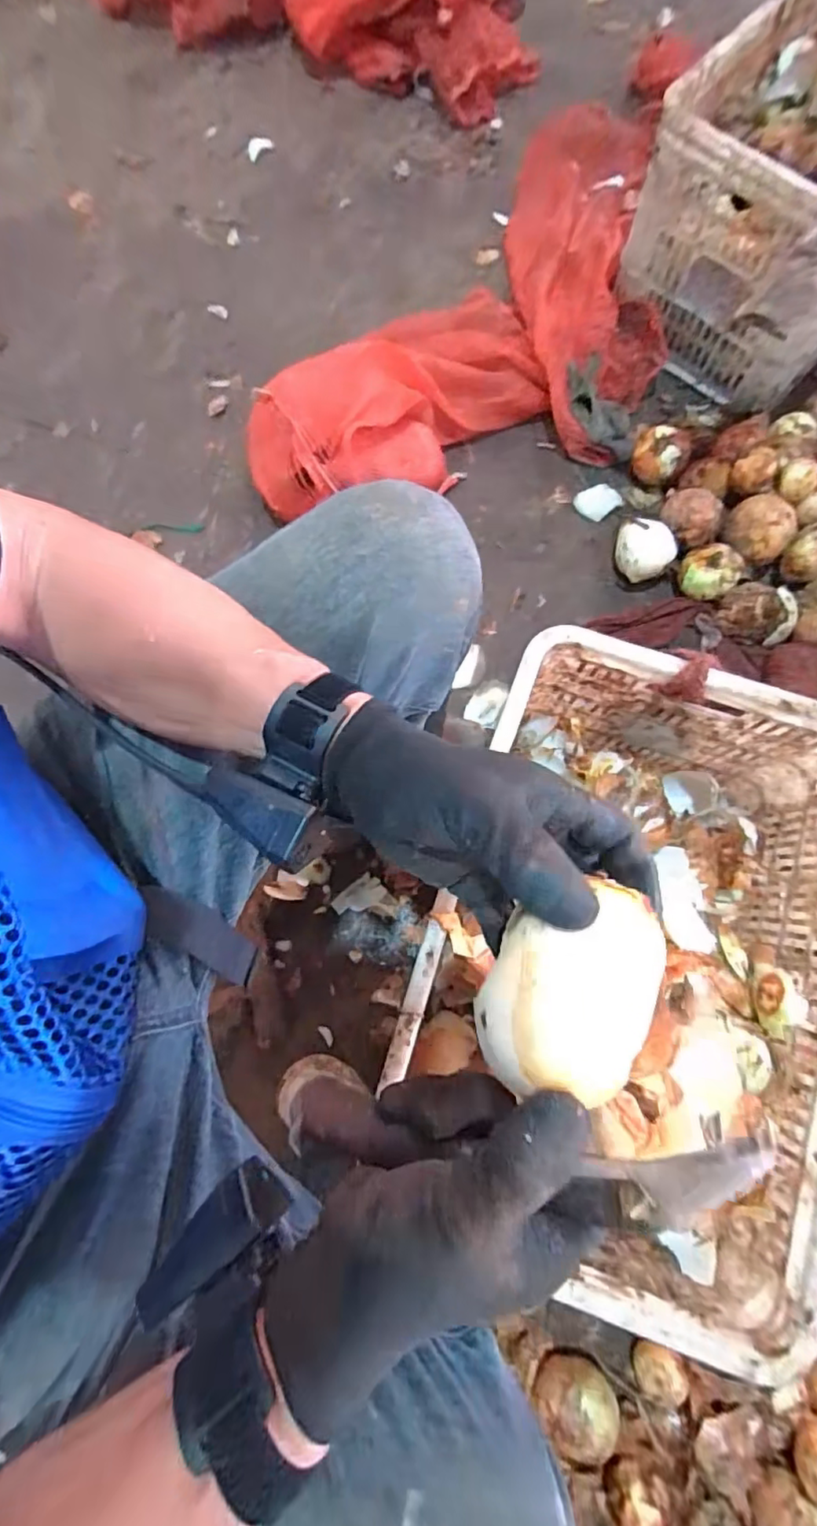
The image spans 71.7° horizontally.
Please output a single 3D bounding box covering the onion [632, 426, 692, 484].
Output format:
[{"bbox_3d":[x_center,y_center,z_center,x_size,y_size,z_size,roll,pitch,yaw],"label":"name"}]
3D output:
[{"bbox_3d":[0.394,-0.482,0.886,0.082,0.067,0.062,27,78,8],"label":"onion"}]

